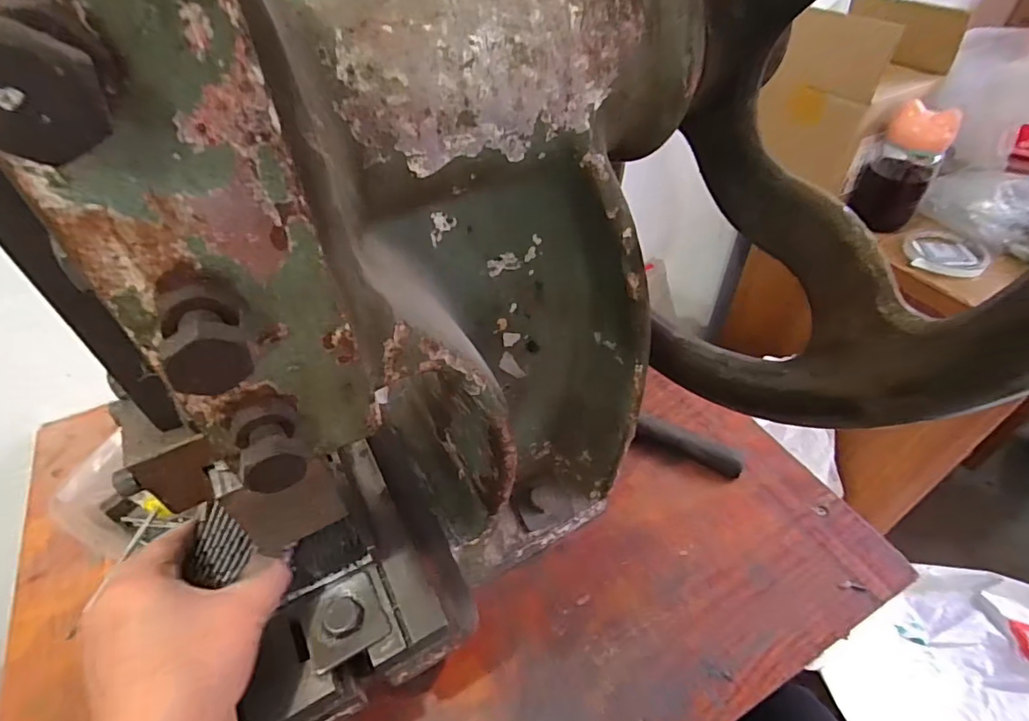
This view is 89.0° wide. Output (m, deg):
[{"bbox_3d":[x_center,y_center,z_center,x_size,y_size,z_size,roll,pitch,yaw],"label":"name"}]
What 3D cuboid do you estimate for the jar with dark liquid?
[{"bbox_3d":[0.477,-0.235,0.654,0.077,0.138,0.067,26,53,25],"label":"jar with dark liquid"}]

